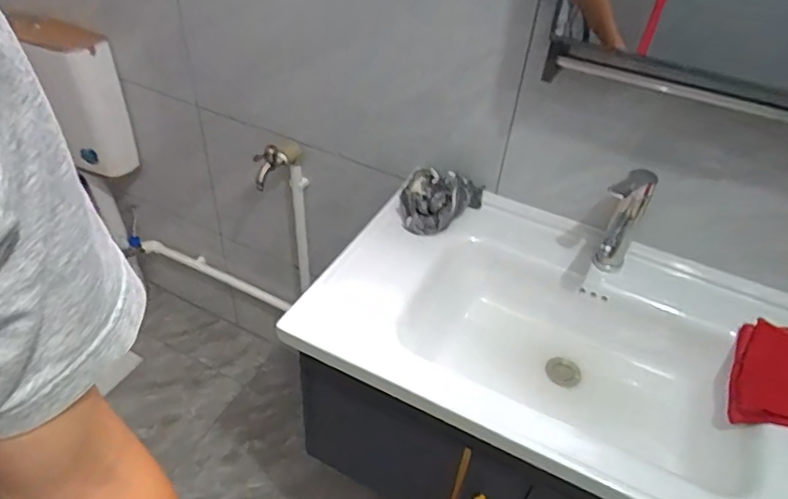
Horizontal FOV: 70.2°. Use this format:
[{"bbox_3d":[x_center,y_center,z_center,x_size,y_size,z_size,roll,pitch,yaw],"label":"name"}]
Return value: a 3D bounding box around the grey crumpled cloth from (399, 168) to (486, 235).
[{"bbox_3d":[0.080,-0.087,1.044,0.140,0.073,0.146,18,44,14],"label":"grey crumpled cloth"}]

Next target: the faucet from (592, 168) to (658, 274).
[{"bbox_3d":[0.357,-0.028,0.903,0.051,0.188,0.152,32,49,27],"label":"faucet"}]

